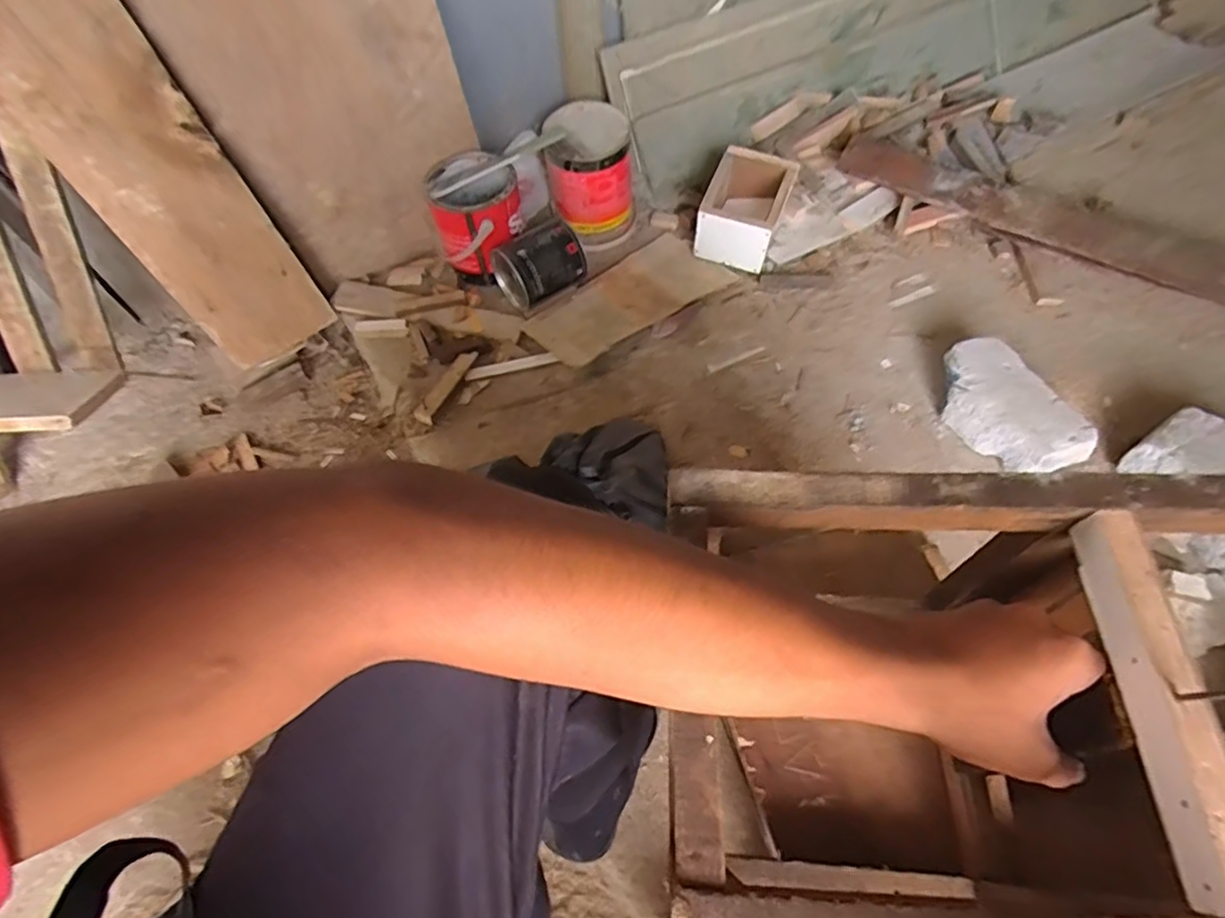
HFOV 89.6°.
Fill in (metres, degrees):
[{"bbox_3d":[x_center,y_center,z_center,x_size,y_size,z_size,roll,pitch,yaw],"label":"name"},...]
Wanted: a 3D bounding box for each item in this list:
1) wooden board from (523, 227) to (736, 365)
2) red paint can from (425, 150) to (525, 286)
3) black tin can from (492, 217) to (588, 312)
[{"bbox_3d":[0.024,-0.277,1.053,0.339,0.029,0.164,-34,63,-17],"label":"wooden board"},{"bbox_3d":[-0.229,-0.412,1.063,0.141,0.153,0.164,-15,59,-7],"label":"red paint can"},{"bbox_3d":[-0.121,-0.326,1.035,0.131,0.106,0.103,-31,62,-16],"label":"black tin can"}]

